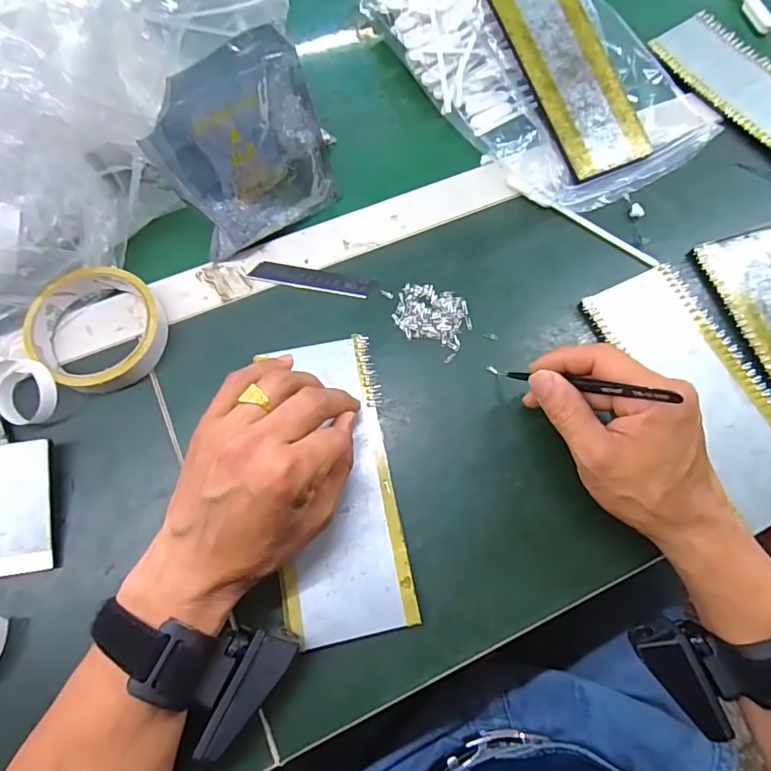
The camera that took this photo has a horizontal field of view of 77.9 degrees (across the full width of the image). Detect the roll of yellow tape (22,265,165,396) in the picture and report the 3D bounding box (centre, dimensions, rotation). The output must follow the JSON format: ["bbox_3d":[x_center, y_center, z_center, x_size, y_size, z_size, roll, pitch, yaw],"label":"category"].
[{"bbox_3d":[-0.208,-0.041,0.347,0.088,0.033,0.087,0,72,0],"label":"roll of yellow tape"}]

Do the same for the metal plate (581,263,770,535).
[{"bbox_3d":[0.239,0.001,0.357,0.082,0.006,0.199,-26,74,-8],"label":"metal plate"}]

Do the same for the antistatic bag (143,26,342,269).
[{"bbox_3d":[-0.097,-0.165,0.343,0.117,0.124,0.028,-34,58,-9],"label":"antistatic bag"}]

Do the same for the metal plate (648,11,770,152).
[{"bbox_3d":[0.348,-0.280,0.449,0.087,0.006,0.197,-36,75,-10],"label":"metal plate"}]

